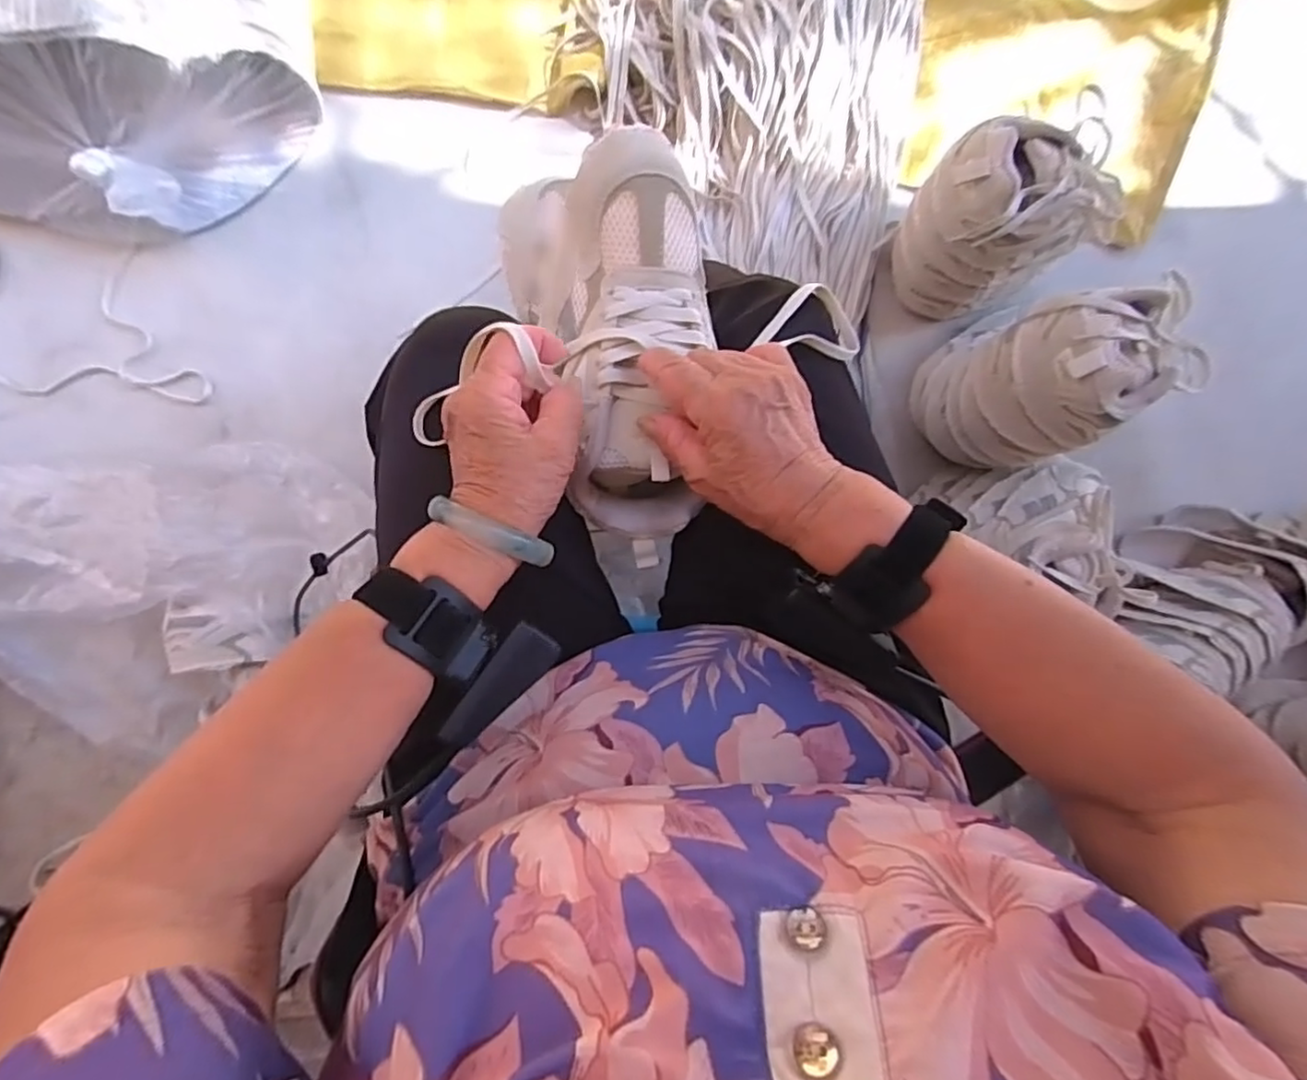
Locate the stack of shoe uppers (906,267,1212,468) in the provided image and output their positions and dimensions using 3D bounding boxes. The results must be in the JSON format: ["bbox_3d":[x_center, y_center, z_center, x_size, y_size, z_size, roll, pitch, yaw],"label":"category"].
[{"bbox_3d":[0.396,-0.167,0.664,0.175,0.282,0.137,-28,97,-4],"label":"stack of shoe uppers"}]

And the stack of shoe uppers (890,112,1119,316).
[{"bbox_3d":[0.348,-0.332,0.681,0.143,0.221,0.139,-21,97,-5],"label":"stack of shoe uppers"}]

